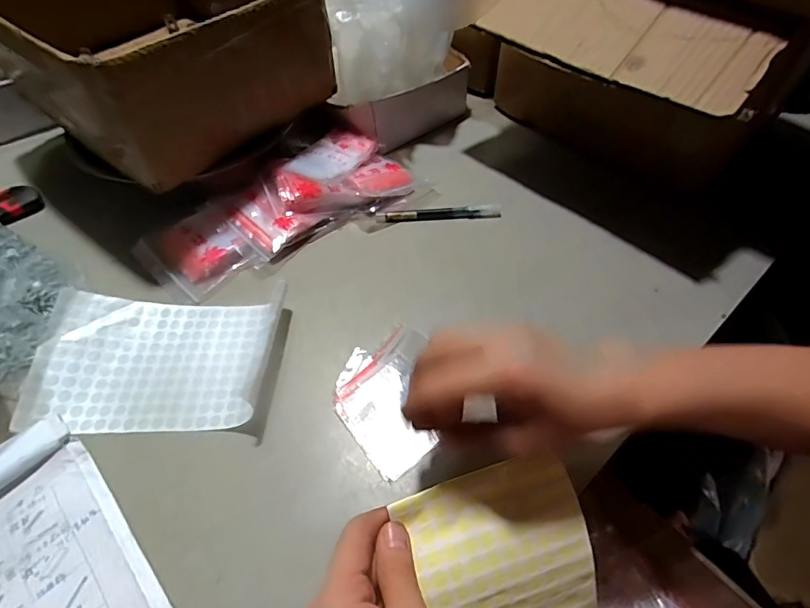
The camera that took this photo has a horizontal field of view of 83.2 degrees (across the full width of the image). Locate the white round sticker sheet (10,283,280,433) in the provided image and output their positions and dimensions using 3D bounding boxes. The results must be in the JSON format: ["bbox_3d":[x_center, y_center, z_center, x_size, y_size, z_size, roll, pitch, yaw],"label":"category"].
[{"bbox_3d":[-0.212,0.044,0.397,0.203,0.042,0.127,-3,53,-2],"label":"white round sticker sheet"}]

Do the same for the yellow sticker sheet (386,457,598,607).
[{"bbox_3d":[0.068,0.178,0.295,0.114,0.012,0.145,-15,92,-11],"label":"yellow sticker sheet"}]

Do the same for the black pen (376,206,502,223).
[{"bbox_3d":[0.039,-0.100,0.511,0.137,0.010,0.011,-4,53,-2],"label":"black pen"}]

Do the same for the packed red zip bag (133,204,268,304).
[{"bbox_3d":[-0.212,-0.052,0.468,0.093,0.024,0.106,-35,60,-24],"label":"packed red zip bag"}]

